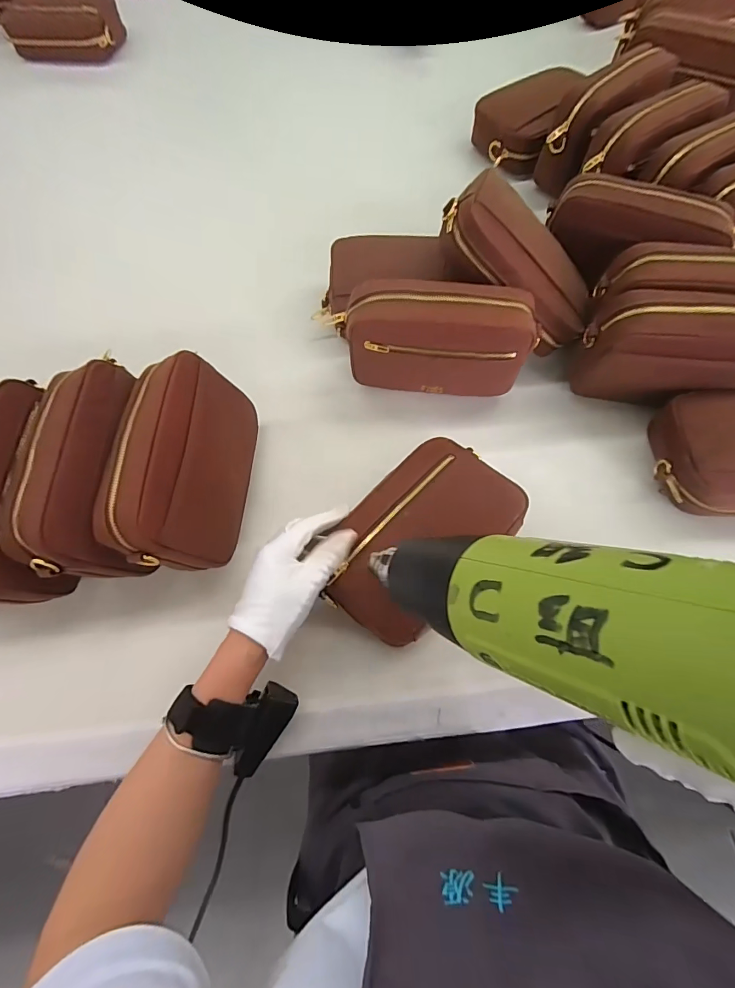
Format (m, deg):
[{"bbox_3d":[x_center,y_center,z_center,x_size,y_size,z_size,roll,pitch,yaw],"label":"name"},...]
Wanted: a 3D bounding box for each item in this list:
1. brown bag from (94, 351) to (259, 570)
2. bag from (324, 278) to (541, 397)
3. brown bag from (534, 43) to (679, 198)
[{"bbox_3d":[-0.178,-0.024,0.414,0.065,0.137,0.196,-5,68,23],"label":"brown bag"},{"bbox_3d":[0.073,-0.169,0.466,0.205,0.115,0.069,2,68,1],"label":"bag"},{"bbox_3d":[0.322,-0.494,0.582,0.172,0.123,0.082,-29,70,-11],"label":"brown bag"}]

